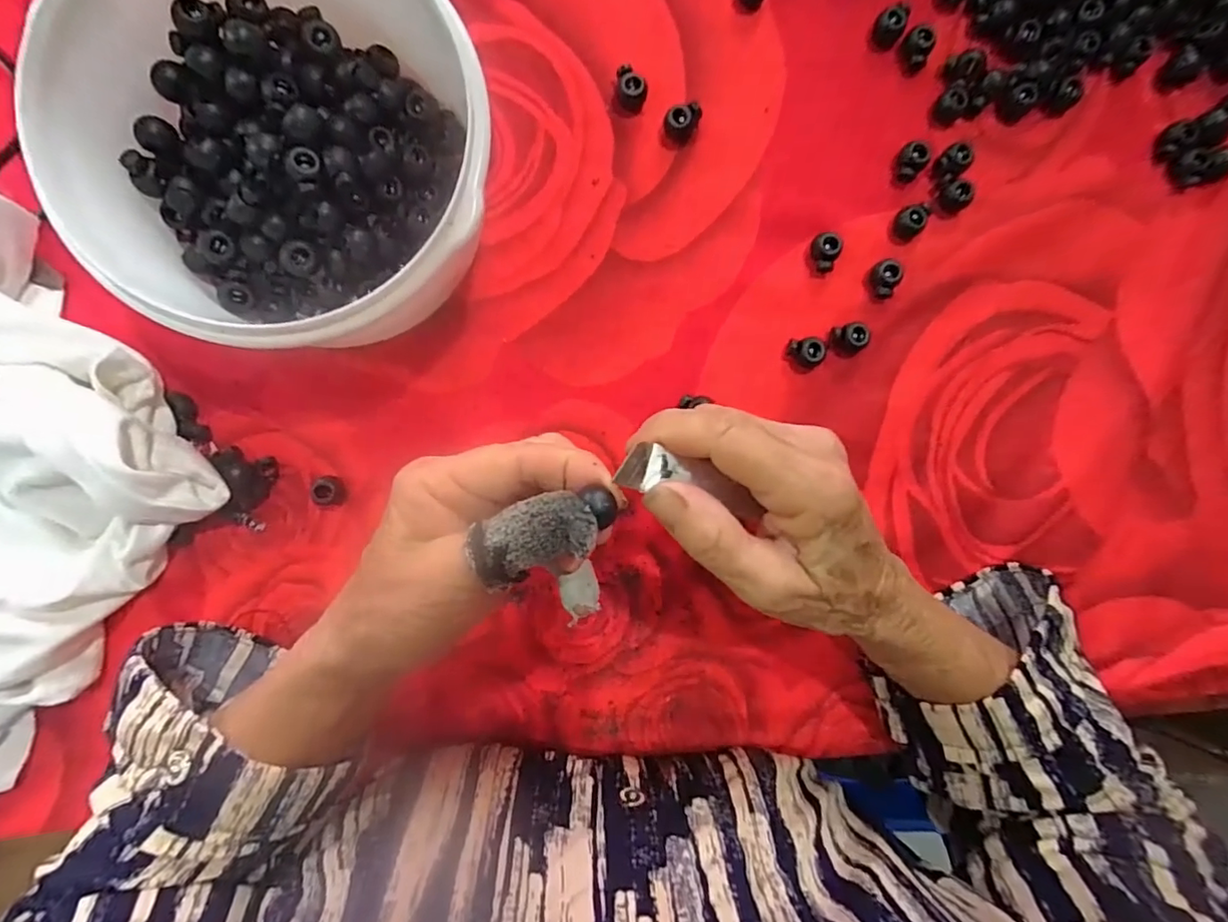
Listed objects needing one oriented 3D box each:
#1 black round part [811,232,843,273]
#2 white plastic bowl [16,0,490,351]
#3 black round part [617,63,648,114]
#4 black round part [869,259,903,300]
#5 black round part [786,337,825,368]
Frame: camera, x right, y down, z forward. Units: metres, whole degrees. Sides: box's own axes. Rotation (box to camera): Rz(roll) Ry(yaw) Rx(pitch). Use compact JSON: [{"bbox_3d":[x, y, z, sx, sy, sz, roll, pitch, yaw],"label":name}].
[{"bbox_3d":[0.110,-0.108,0.283,0.013,0.012,0.018,-16,92,-4],"label":"black round part"},{"bbox_3d":[-0.133,-0.128,0.234,0.156,0.073,0.162,0,91,-5],"label":"white plastic bowl"},{"bbox_3d":[0.009,-0.190,0.277,0.015,0.011,0.019,-4,91,-4],"label":"black round part"},{"bbox_3d":[0.142,-0.095,0.284,0.014,0.011,0.018,-30,93,-3],"label":"black round part"},{"bbox_3d":[0.099,-0.056,0.285,0.018,0.013,0.016,-20,93,-4],"label":"black round part"}]

